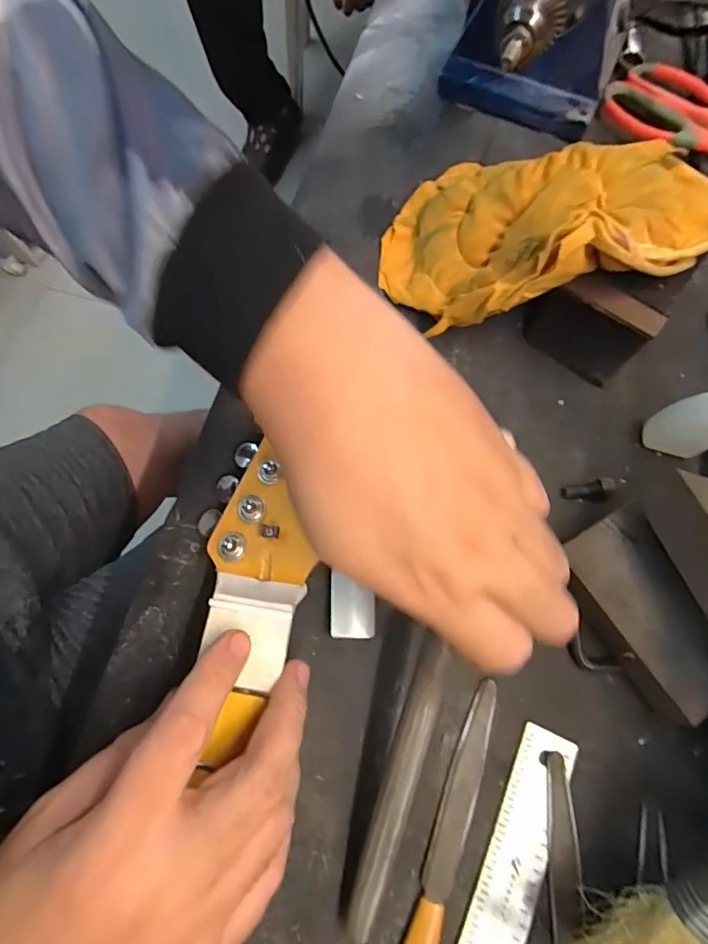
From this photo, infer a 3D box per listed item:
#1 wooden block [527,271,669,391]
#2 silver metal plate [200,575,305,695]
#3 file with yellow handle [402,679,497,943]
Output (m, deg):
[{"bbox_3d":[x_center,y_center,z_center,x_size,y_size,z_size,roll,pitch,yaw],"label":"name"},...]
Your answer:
[{"bbox_3d":[0.146,-0.091,0.301,0.066,0.060,0.020,37,76,10],"label":"wooden block"},{"bbox_3d":[-0.053,0.080,0.242,0.045,0.013,0.052,6,72,4],"label":"silver metal plate"},{"bbox_3d":[0.040,0.199,0.231,0.021,0.009,0.183,18,73,5],"label":"file with yellow handle"}]

